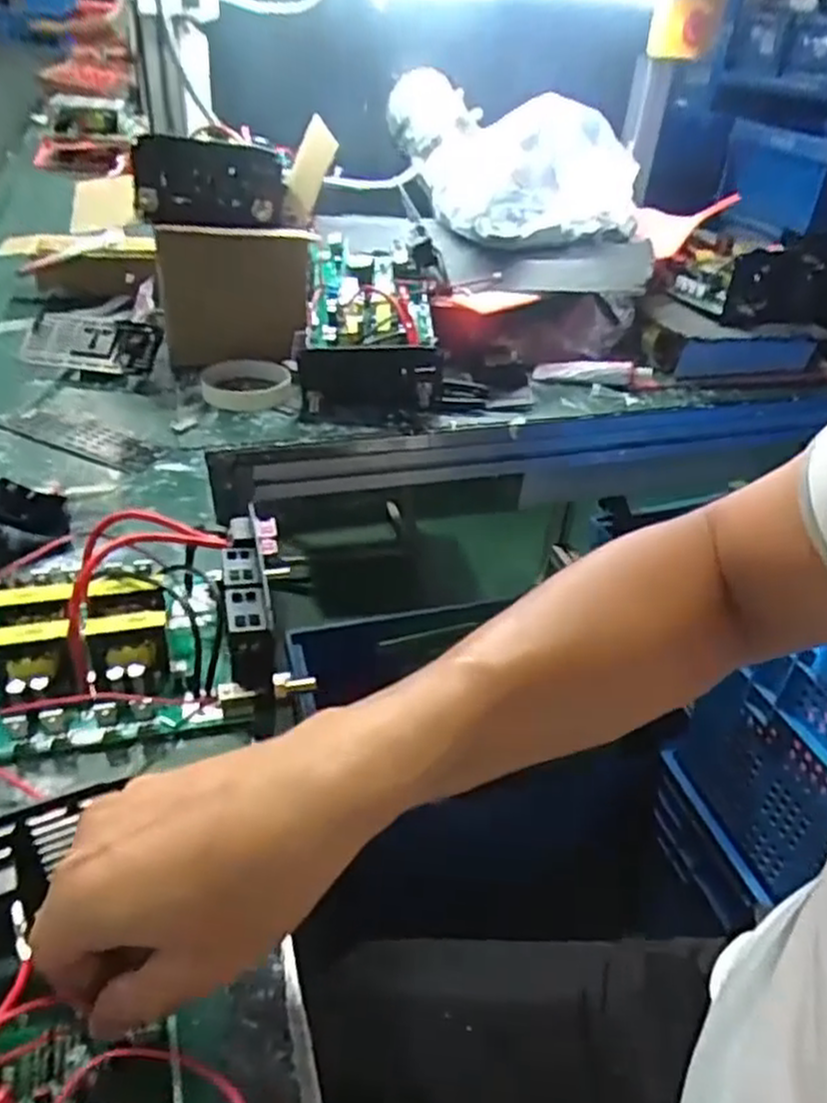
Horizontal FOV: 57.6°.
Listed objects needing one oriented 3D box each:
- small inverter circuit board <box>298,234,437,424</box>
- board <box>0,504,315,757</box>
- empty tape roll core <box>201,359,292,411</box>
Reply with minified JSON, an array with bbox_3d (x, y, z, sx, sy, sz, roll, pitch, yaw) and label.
[{"bbox_3d":[-0.049,-0.242,0.769,0.125,0.077,0.260,-1,52,-7],"label":"small inverter circuit board"},{"bbox_3d":[-0.212,0.039,0.413,0.282,0.058,0.150,-7,38,-16],"label":"board"},{"bbox_3d":[-0.159,-0.158,0.723,0.084,0.021,0.090,-4,37,-12],"label":"empty tape roll core"}]

